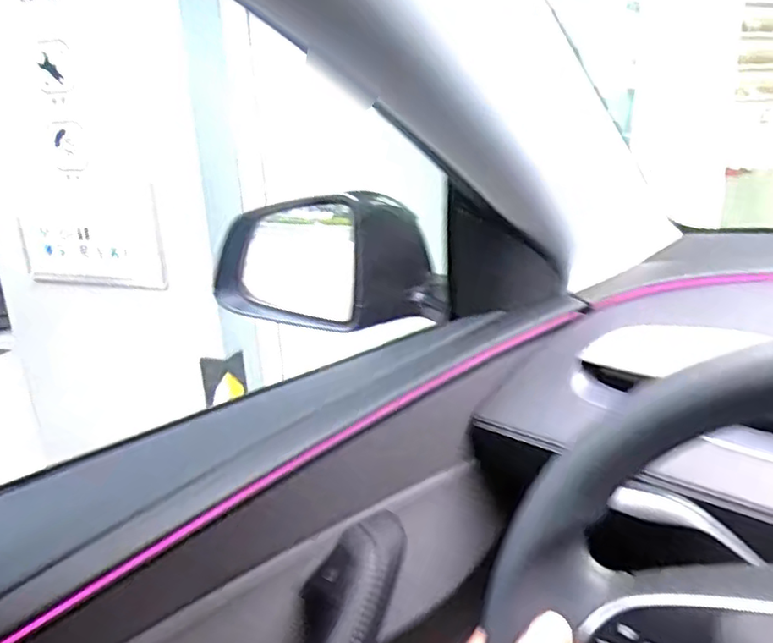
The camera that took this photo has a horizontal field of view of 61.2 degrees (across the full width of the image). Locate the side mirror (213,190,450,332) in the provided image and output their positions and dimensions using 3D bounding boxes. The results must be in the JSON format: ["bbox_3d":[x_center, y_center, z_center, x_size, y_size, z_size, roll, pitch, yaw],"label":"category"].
[{"bbox_3d":[-0.071,-0.065,0.740,0.242,0.147,0.097,-10,19,-11],"label":"side mirror"}]

